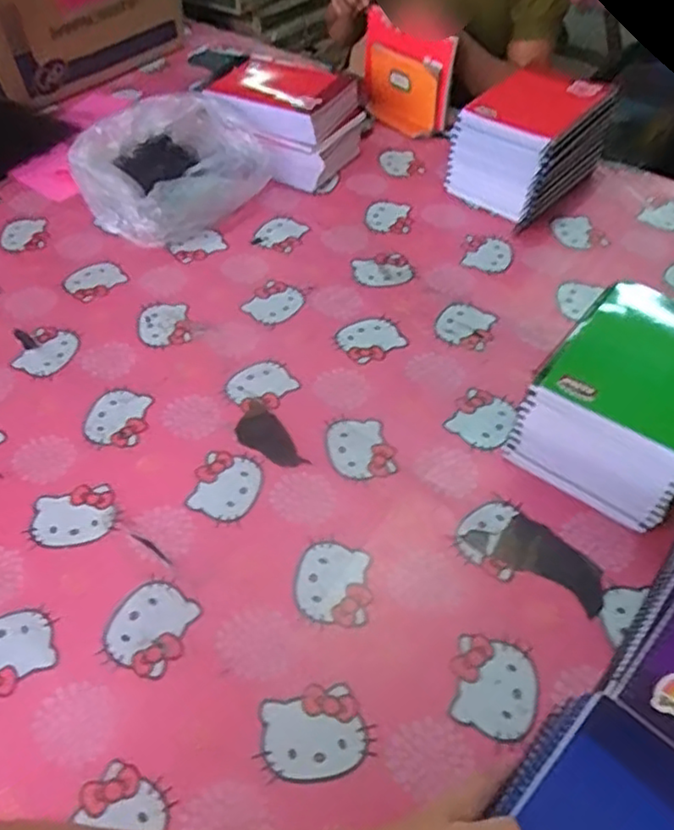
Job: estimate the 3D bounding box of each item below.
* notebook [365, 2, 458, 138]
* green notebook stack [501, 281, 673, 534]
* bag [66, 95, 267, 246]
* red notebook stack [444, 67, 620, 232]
[{"bbox_3d":[0.114,-0.585,1.141,0.194,0.154,0.035,38,35,24],"label":"notebook"},{"bbox_3d":[0.297,-0.011,0.658,0.154,0.134,0.183,34,58,26],"label":"green notebook stack"},{"bbox_3d":[-0.251,-0.374,0.991,0.253,0.108,0.243,-34,57,-25],"label":"bag"},{"bbox_3d":[0.295,-0.410,0.987,0.196,0.145,0.158,-35,57,-25],"label":"red notebook stack"}]

